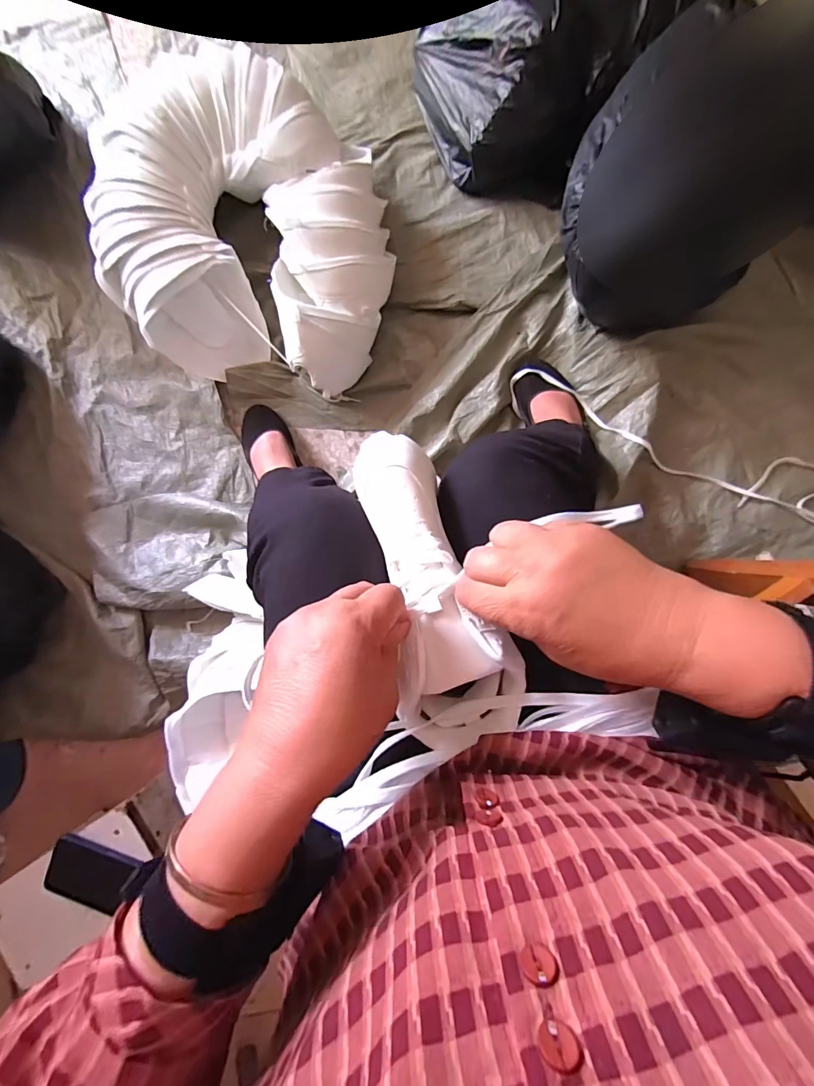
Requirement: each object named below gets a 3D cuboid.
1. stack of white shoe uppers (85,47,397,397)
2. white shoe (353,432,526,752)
[{"bbox_3d":[-0.267,-0.492,0.735,0.458,0.174,0.399,11,90,3],"label":"stack of white shoe uppers"},{"bbox_3d":[0.017,0.029,0.326,0.084,0.062,0.239,-18,83,3],"label":"white shoe"}]

